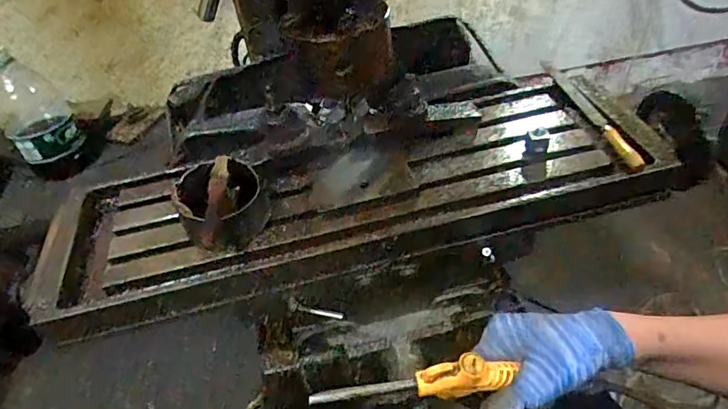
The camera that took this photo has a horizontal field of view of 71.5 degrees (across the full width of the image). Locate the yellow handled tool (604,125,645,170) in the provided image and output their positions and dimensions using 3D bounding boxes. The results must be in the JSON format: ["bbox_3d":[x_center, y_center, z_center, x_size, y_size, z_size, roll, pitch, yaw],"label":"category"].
[{"bbox_3d":[0.337,-0.074,0.659,0.013,0.015,0.083,-9,44,-2],"label":"yellow handled tool"}]

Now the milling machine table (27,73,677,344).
[{"bbox_3d":[-0.015,-0.023,0.685,0.810,0.078,0.266,-14,44,-6],"label":"milling machine table"}]

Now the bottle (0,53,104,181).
[{"bbox_3d":[-0.904,-0.251,1.427,0.211,0.348,0.165,-36,50,-26],"label":"bottle"}]

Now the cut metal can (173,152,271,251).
[{"bbox_3d":[-0.173,0.002,0.623,0.100,0.075,0.129,-20,45,-13],"label":"cut metal can"}]

